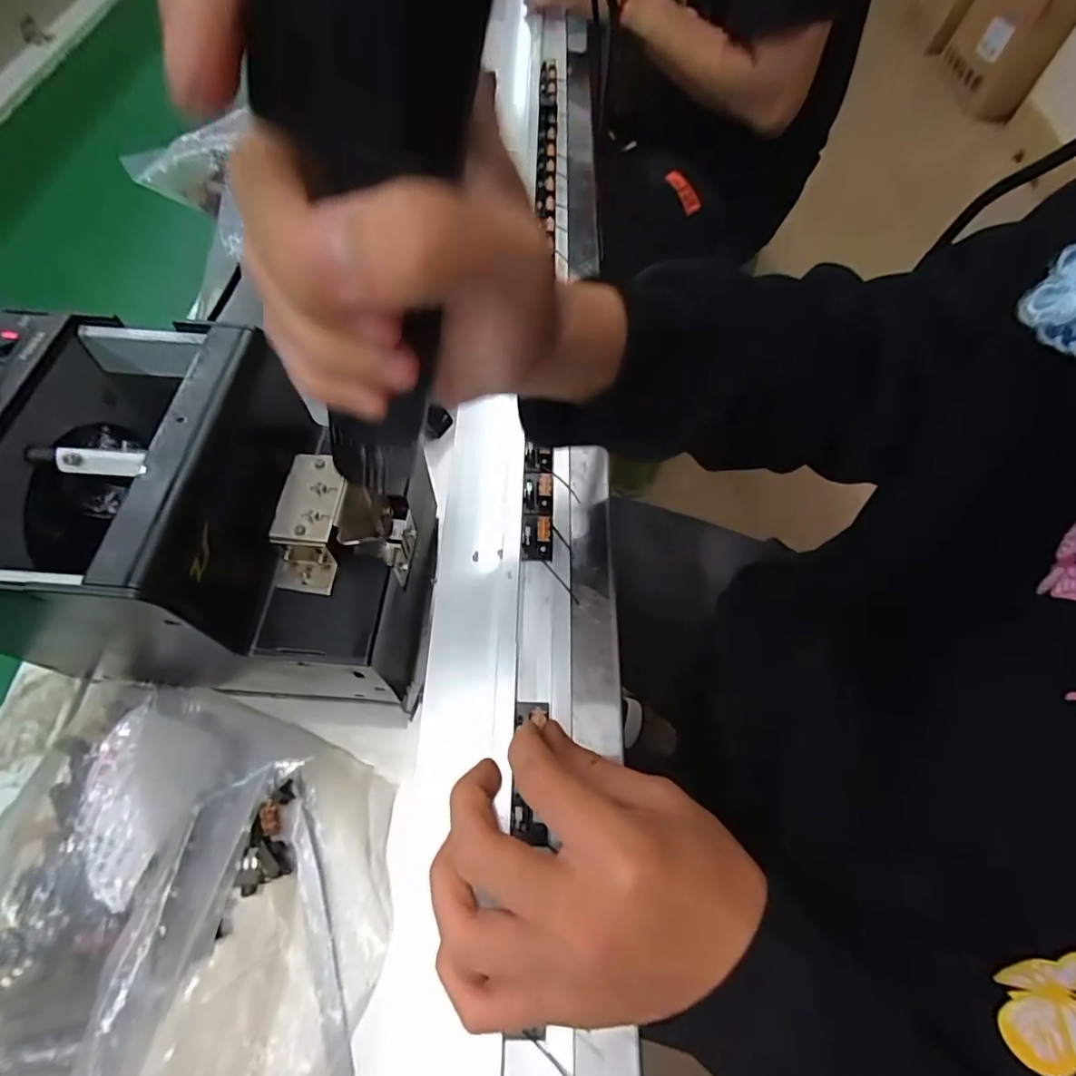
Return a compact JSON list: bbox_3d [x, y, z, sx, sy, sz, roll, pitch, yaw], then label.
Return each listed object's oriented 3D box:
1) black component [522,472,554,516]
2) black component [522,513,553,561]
[{"bbox_3d":[0.000,-0.027,0.331,0.018,0.013,0.025,1,63,-2],"label":"black component"},{"bbox_3d":[0.000,-0.001,0.315,0.018,0.011,0.024,1,63,-2],"label":"black component"}]

